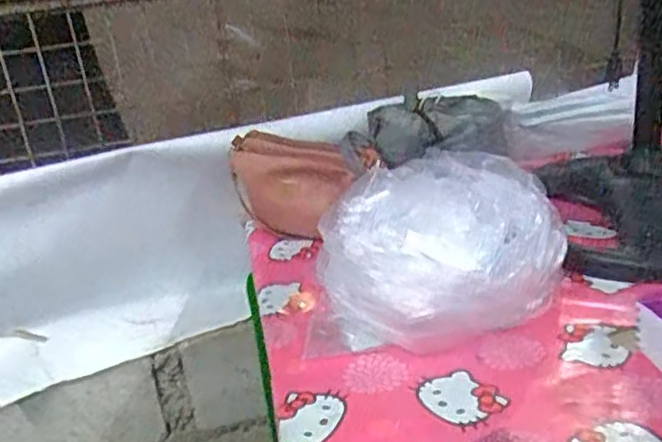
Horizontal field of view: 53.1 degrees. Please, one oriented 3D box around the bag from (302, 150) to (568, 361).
[{"bbox_3d":[0.125,0.036,0.788,0.280,0.146,0.258,0,24,17],"label":"bag"}]

